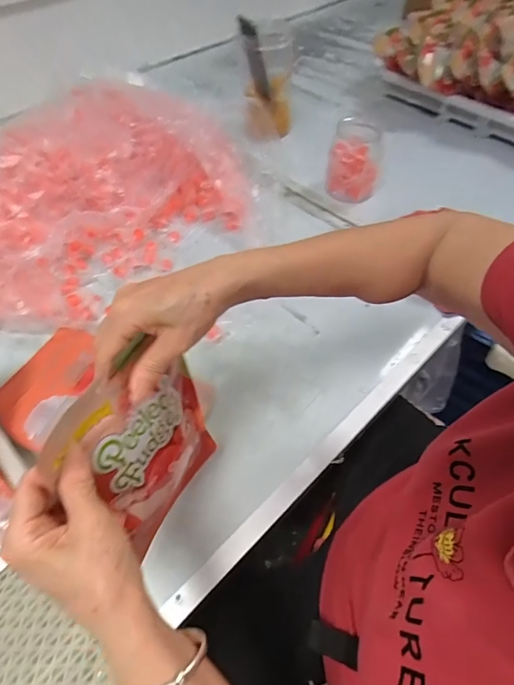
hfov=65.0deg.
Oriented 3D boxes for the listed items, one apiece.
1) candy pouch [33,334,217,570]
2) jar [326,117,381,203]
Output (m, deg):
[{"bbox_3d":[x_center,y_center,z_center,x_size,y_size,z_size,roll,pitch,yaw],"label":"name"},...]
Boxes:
[{"bbox_3d":[-0.095,0.093,0.364,0.036,0.194,0.141,19,57,18],"label":"candy pouch"},{"bbox_3d":[0.188,-0.350,0.781,0.097,0.125,0.085,10,55,8],"label":"jar"}]

